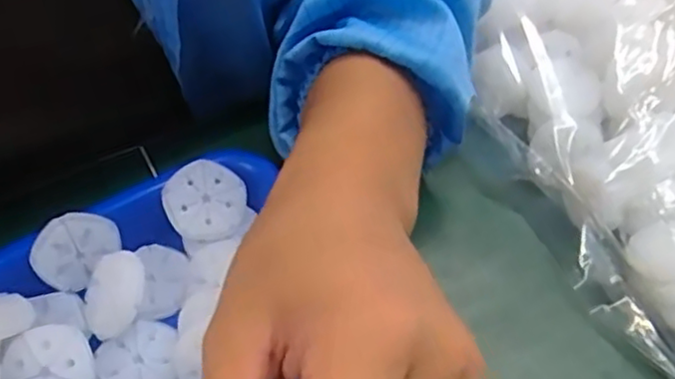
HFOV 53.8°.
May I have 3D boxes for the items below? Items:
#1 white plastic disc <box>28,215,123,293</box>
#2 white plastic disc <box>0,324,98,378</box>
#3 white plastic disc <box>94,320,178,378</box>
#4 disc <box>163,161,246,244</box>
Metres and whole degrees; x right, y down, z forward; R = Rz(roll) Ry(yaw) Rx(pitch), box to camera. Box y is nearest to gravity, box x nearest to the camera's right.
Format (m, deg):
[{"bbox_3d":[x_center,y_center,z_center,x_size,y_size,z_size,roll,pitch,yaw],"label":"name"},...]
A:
[{"bbox_3d":[-0.120,0.027,0.301,0.037,0.031,0.004,-48,35,-2],"label":"white plastic disc"},{"bbox_3d":[-0.119,0.075,0.275,0.034,0.007,0.038,-28,79,-10],"label":"white plastic disc"},{"bbox_3d":[-0.086,0.075,0.285,0.033,0.005,0.036,0,54,0],"label":"white plastic disc"},{"bbox_3d":[-0.063,0.006,0.320,0.037,0.005,0.038,2,80,-14],"label":"disc"}]

